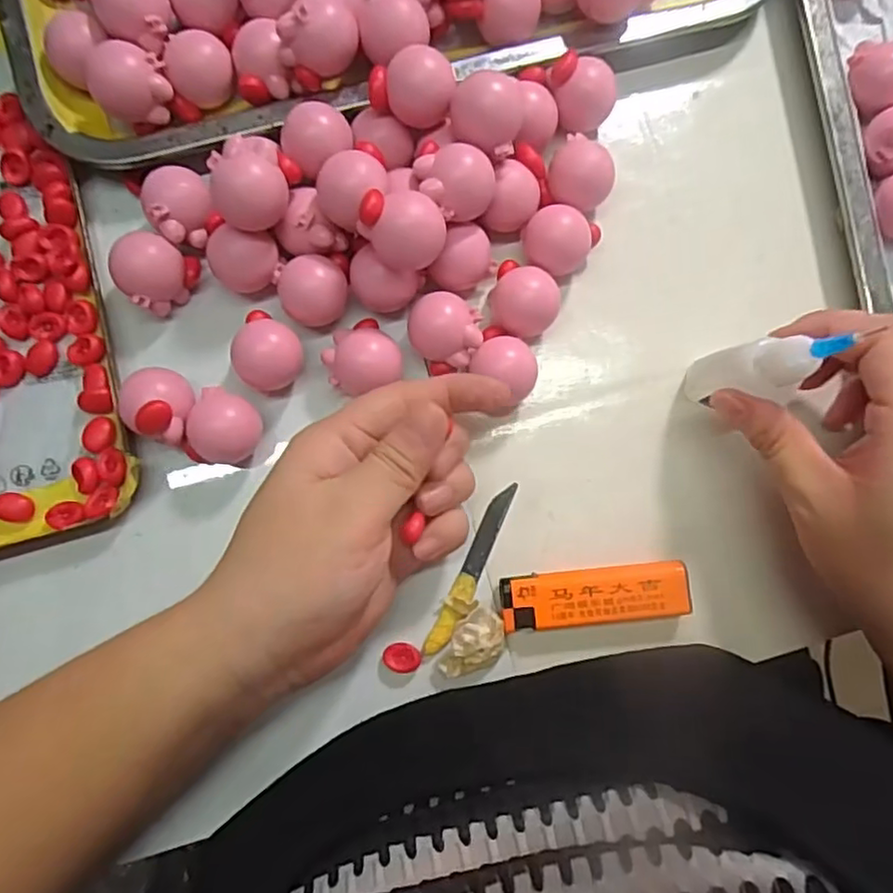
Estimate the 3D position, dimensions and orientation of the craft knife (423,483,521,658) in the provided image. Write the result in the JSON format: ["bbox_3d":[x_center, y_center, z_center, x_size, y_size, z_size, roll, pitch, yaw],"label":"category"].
[{"bbox_3d":[0.012,0.053,0.276,0.013,0.005,0.079,28,85,0],"label":"craft knife"}]

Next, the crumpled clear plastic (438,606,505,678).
[{"bbox_3d":[0.012,0.083,0.266,0.021,0.014,0.032,18,85,-1],"label":"crumpled clear plastic"}]

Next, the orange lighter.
[{"bbox_3d":[0.063,0.064,0.273,0.079,0.013,0.023,-6,85,-3],"label":"orange lighter"}]

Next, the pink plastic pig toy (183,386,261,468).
[{"bbox_3d":[-0.092,-0.007,0.267,0.027,0.023,0.030,13,85,-1],"label":"pink plastic pig toy"}]

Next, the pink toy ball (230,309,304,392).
[{"bbox_3d":[-0.077,-0.040,0.270,0.032,0.025,0.028,37,85,1],"label":"pink toy ball"}]

